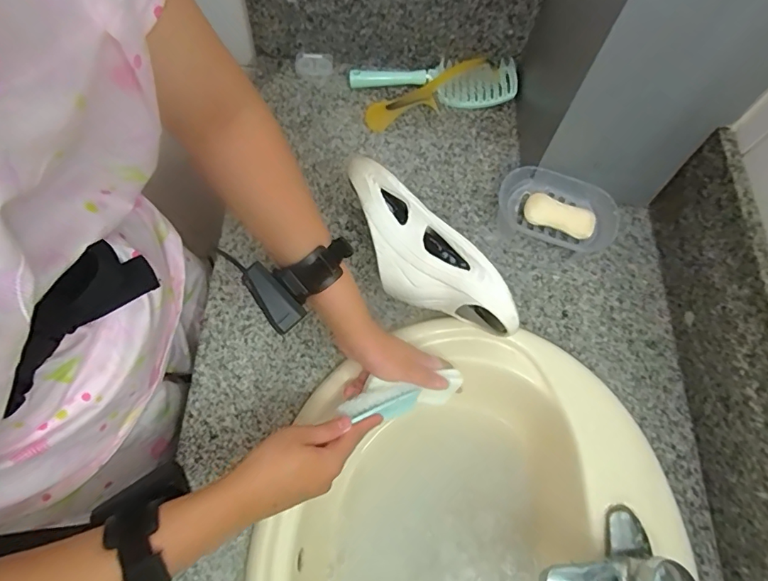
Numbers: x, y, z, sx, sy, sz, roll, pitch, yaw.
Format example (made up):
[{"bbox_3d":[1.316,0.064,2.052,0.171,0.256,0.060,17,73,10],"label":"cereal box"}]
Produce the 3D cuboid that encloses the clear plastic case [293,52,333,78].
[{"bbox_3d":[-0.110,-0.349,0.733,0.059,0.017,0.039,2,66,-2],"label":"clear plastic case"}]

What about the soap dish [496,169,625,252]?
[{"bbox_3d":[0.229,-0.097,0.636,0.156,0.055,0.096,18,67,5],"label":"soap dish"}]

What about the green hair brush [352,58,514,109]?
[{"bbox_3d":[0.076,-0.315,0.722,0.254,0.042,0.072,-5,67,-5],"label":"green hair brush"}]

